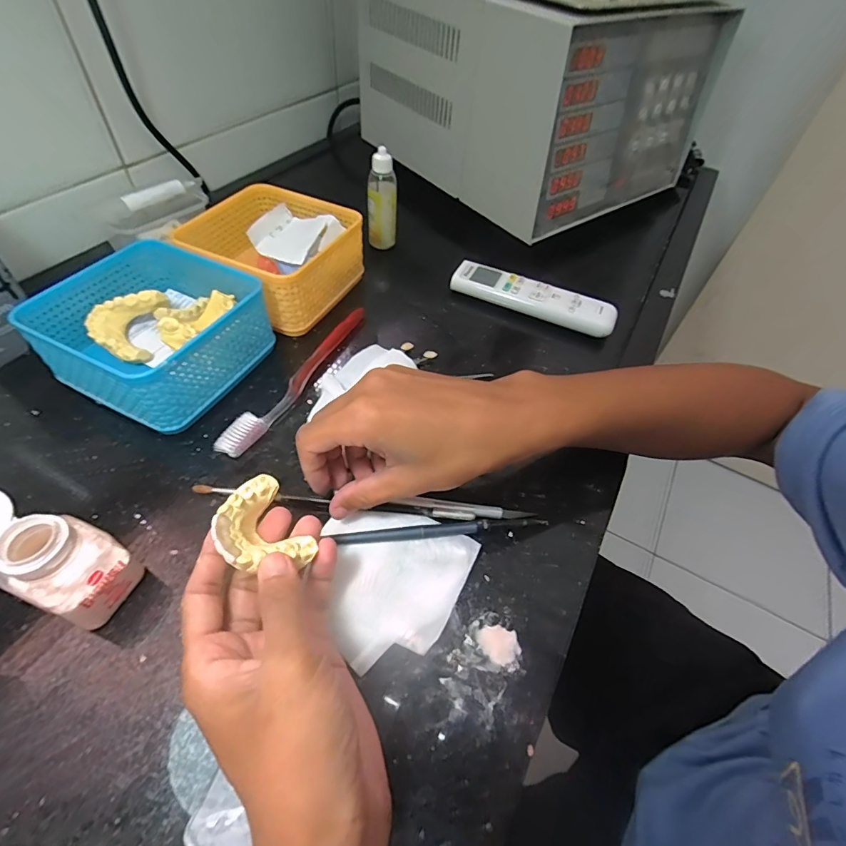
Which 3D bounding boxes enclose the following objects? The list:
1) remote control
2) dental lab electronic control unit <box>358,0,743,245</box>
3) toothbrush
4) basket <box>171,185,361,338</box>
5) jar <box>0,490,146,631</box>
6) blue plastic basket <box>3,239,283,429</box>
[{"bbox_3d":[0.122,-0.139,0.486,0.177,0.020,0.041,22,53,12],"label":"remote control"},{"bbox_3d":[0.151,-0.474,0.602,0.359,0.221,0.350,-29,60,-26],"label":"dental lab electronic control unit"},{"bbox_3d":[-0.101,-0.041,0.368,0.018,0.014,0.183,24,53,13],"label":"toothbrush"},{"bbox_3d":[-0.142,-0.161,0.431,0.132,0.066,0.132,23,53,13],"label":"basket"},{"bbox_3d":[-0.198,0.069,0.232,0.066,0.076,0.041,19,52,9],"label":"jar"},{"bbox_3d":[-0.213,-0.075,0.355,0.134,0.064,0.131,23,53,12],"label":"blue plastic basket"}]

